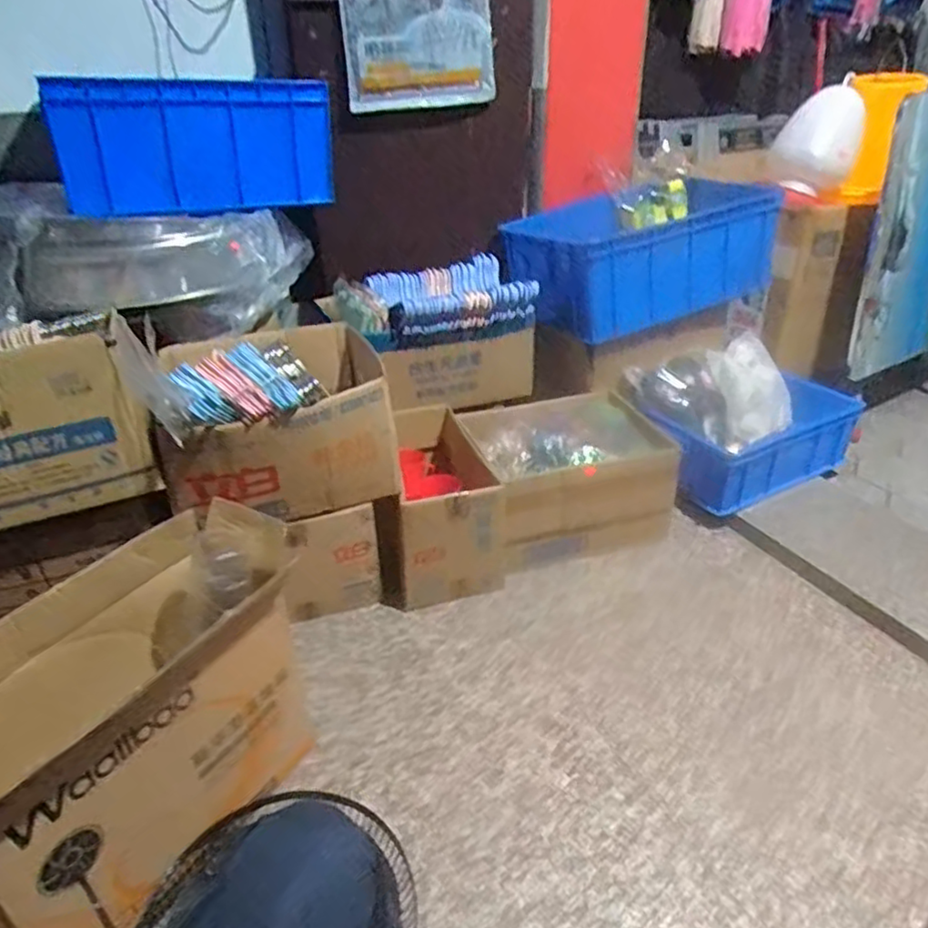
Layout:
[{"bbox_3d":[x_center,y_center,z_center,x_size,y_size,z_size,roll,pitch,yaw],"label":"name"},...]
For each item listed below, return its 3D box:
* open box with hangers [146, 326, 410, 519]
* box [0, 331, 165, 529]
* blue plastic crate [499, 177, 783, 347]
[{"bbox_3d":[-0.351,-0.090,1.263,0.394,0.291,0.361,-12,33,-16],"label":"open box with hangers"},{"bbox_3d":[-0.662,-0.041,0.957,0.369,0.219,0.159,-19,36,-25],"label":"box"},{"bbox_3d":[0.438,-0.549,1.750,0.656,0.273,0.371,-13,33,-17],"label":"blue plastic crate"}]

